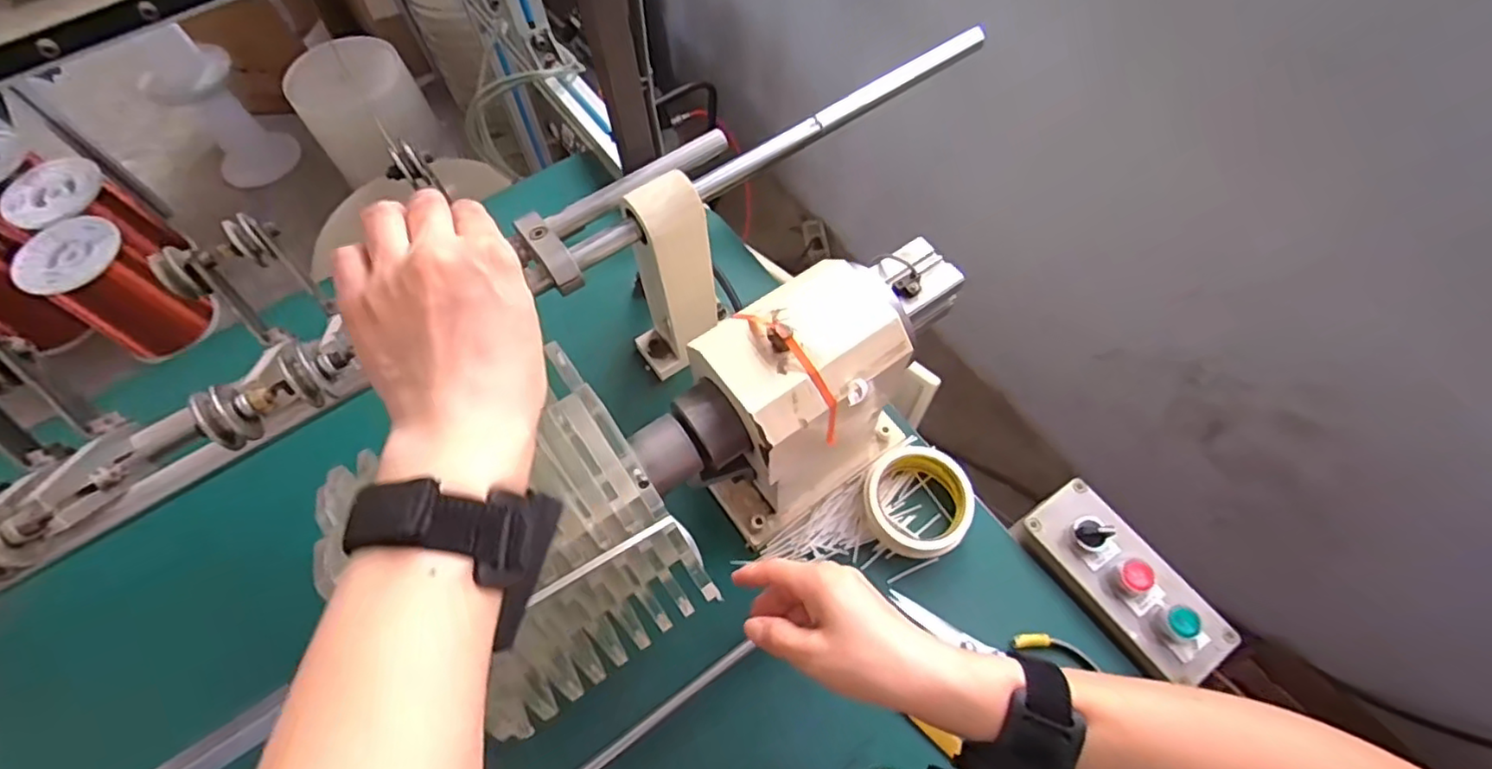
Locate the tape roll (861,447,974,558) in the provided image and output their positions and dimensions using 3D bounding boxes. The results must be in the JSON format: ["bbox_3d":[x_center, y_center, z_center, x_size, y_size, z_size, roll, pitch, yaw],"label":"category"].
[{"bbox_3d":[0.156,0.105,0.580,0.091,0.027,0.096,-26,65,-11],"label":"tape roll"}]

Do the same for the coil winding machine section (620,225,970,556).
[{"bbox_3d":[0.049,0.017,0.528,0.271,0.206,0.110,-32,67,-13],"label":"coil winding machine section"}]

